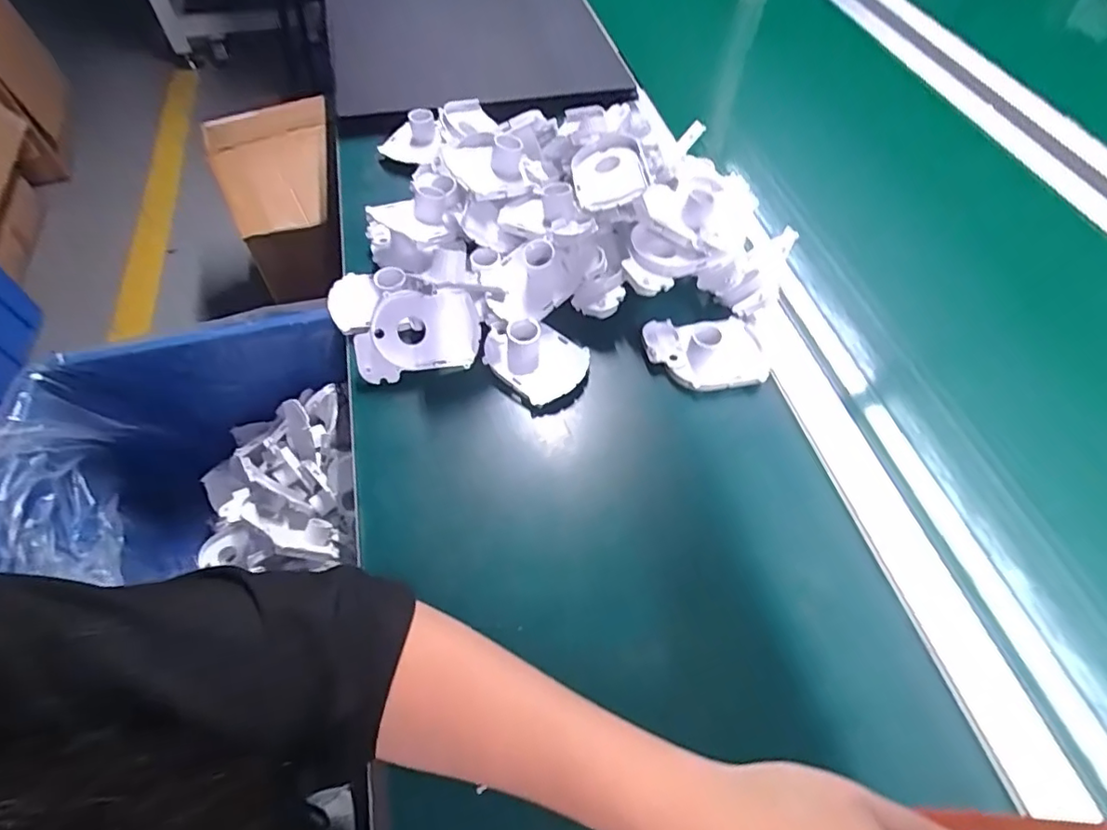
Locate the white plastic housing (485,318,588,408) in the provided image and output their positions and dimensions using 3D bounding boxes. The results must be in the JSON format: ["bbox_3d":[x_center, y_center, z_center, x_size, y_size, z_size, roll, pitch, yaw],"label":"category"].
[{"bbox_3d":[-0.015,-0.054,0.473,0.083,0.037,0.064,38,64,22],"label":"white plastic housing"}]

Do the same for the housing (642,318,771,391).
[{"bbox_3d":[0.128,-0.058,0.478,0.097,0.031,0.066,-5,56,-4],"label":"housing"}]

